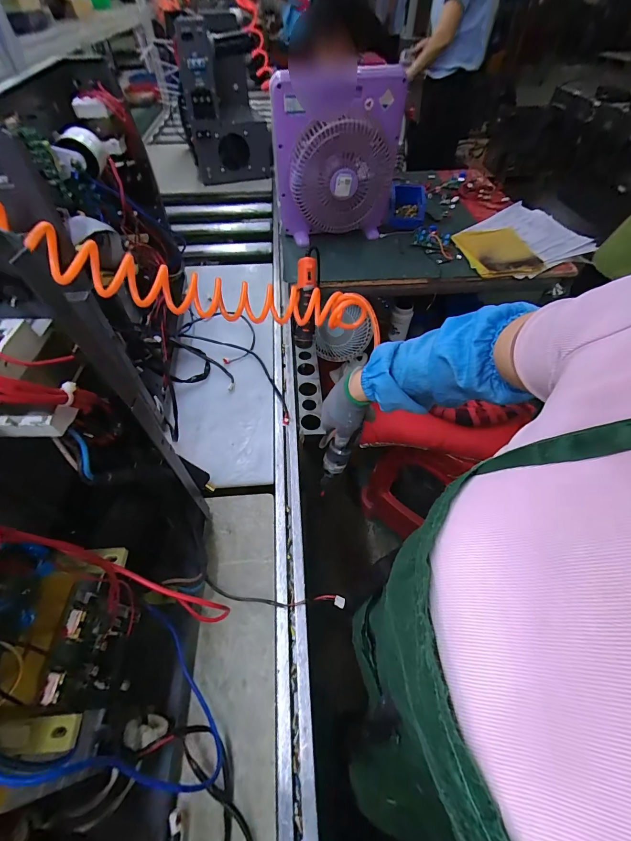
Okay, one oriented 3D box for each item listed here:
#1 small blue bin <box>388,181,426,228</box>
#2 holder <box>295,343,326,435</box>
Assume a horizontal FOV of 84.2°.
[{"bbox_3d":[0.279,-0.652,1.061,0.110,0.077,0.162,7,53,5],"label":"small blue bin"},{"bbox_3d":[-0.014,-0.073,0.756,0.051,0.024,0.254,-3,53,-3],"label":"holder"}]

